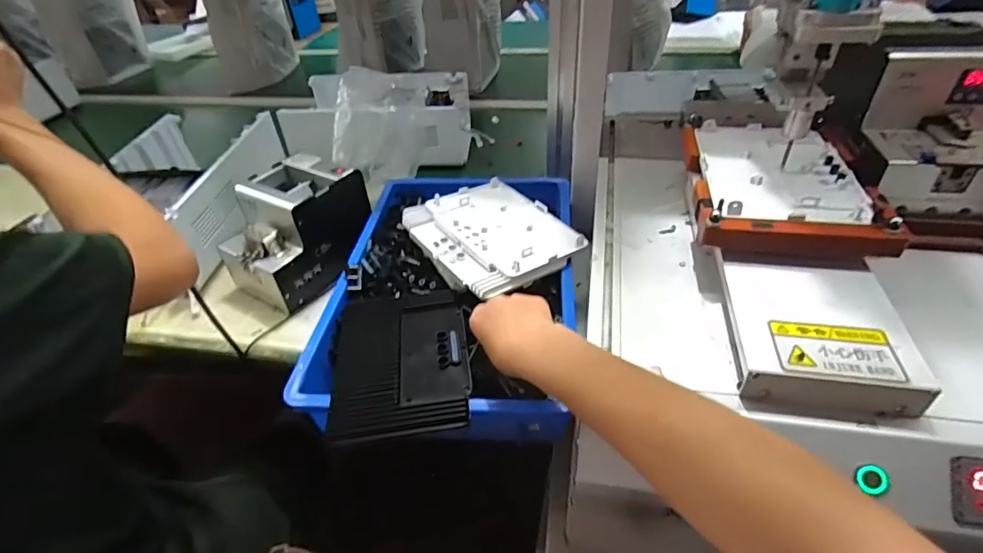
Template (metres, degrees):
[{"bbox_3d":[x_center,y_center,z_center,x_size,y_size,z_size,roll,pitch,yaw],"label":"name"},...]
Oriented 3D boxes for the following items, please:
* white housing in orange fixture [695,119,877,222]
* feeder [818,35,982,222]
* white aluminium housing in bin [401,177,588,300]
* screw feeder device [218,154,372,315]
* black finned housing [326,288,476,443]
[{"bbox_3d":[0.281,-0.108,0.498,0.131,0.013,0.181,5,41,11],"label":"white housing in orange fixture"},{"bbox_3d":[0.440,-0.158,0.507,0.143,0.139,0.154,0,40,5],"label":"feeder"},{"bbox_3d":[0.000,-0.056,0.632,0.174,0.024,0.190,-24,44,-22],"label":"white aluminium housing in bin"},{"bbox_3d":[-0.283,-0.069,0.734,0.141,0.142,0.188,22,46,27],"label":"screw feeder device"},{"bbox_3d":[-0.098,0.090,0.529,0.143,0.031,0.193,-8,40,-5],"label":"black finned housing"}]

